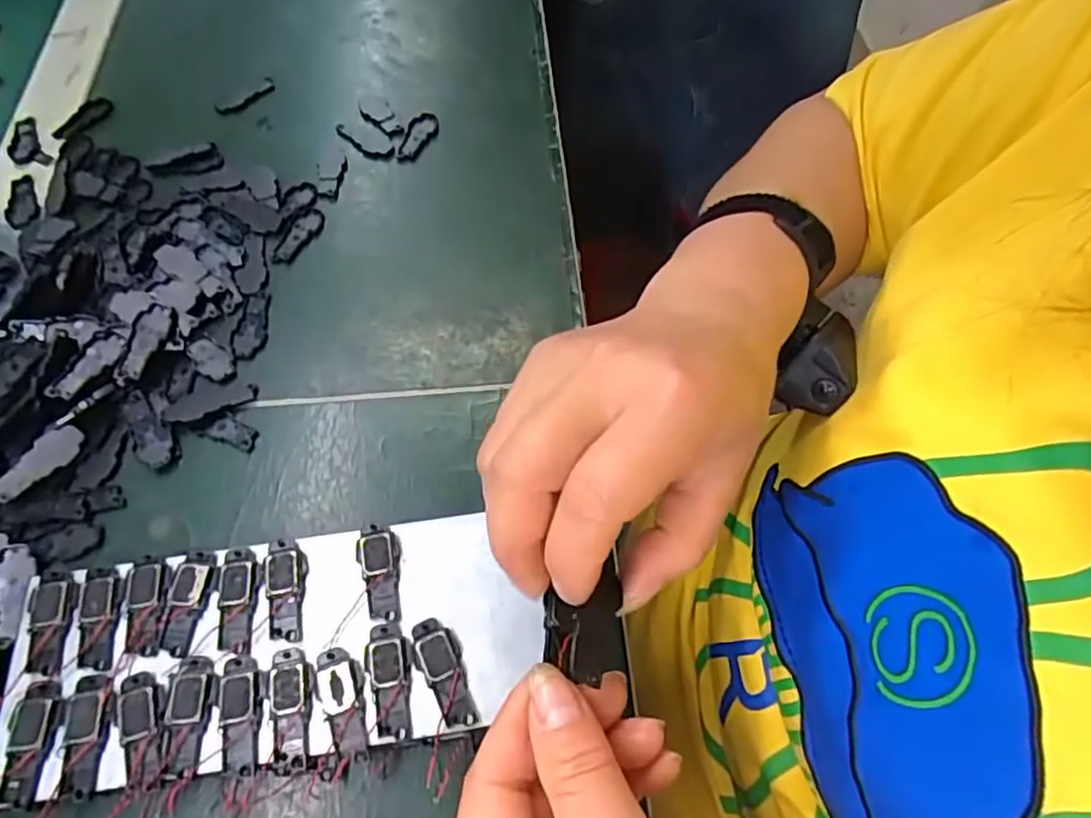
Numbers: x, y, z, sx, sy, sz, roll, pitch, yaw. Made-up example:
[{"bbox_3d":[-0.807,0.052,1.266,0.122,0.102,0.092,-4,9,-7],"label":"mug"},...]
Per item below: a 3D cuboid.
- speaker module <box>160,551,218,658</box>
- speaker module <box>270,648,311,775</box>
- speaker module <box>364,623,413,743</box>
[{"bbox_3d":[-0.138,0.073,0.246,0.016,0.004,0.038,5,62,2],"label":"speaker module"},{"bbox_3d":[-0.091,0.107,0.231,0.014,0.008,0.040,-9,63,-5],"label":"speaker module"},{"bbox_3d":[-0.057,0.099,0.234,0.016,0.004,0.039,-6,63,-4],"label":"speaker module"}]

